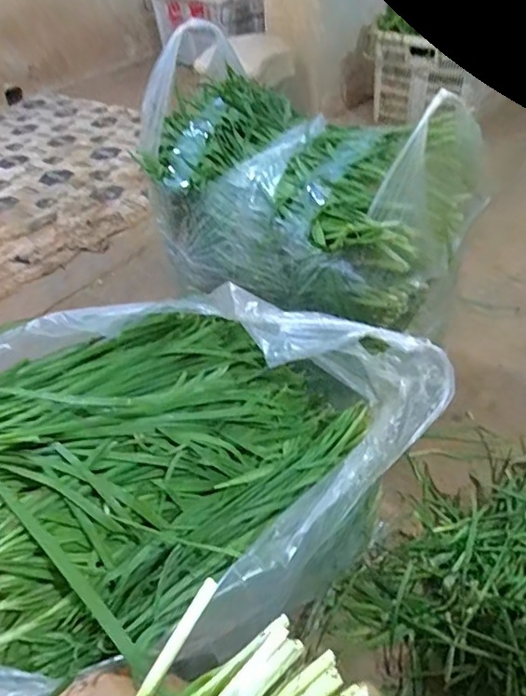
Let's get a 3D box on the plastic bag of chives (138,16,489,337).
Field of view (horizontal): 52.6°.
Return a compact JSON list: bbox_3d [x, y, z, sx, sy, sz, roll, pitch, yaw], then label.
[{"bbox_3d":[0.047,-0.235,0.819,0.501,0.301,0.244,21,49,25],"label":"plastic bag of chives"}]

